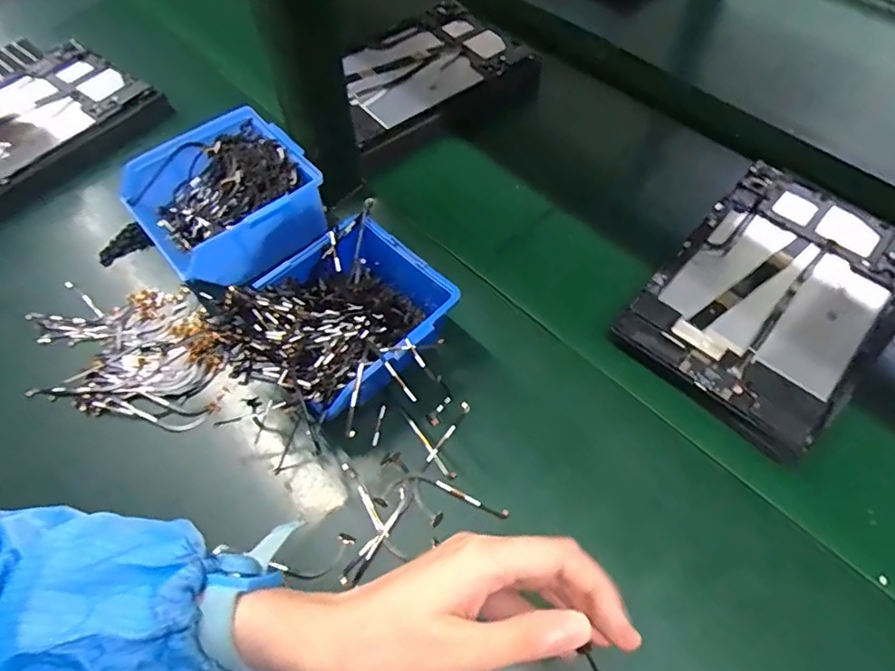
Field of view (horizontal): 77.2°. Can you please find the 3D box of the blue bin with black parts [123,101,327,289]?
[{"bbox_3d":[-0.187,-0.116,0.473,0.135,0.058,0.135,-36,64,-20],"label":"blue bin with black parts"}]

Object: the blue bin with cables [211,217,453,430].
[{"bbox_3d":[-0.074,-0.001,0.409,0.124,0.068,0.147,39,66,23],"label":"blue bin with cables"}]

